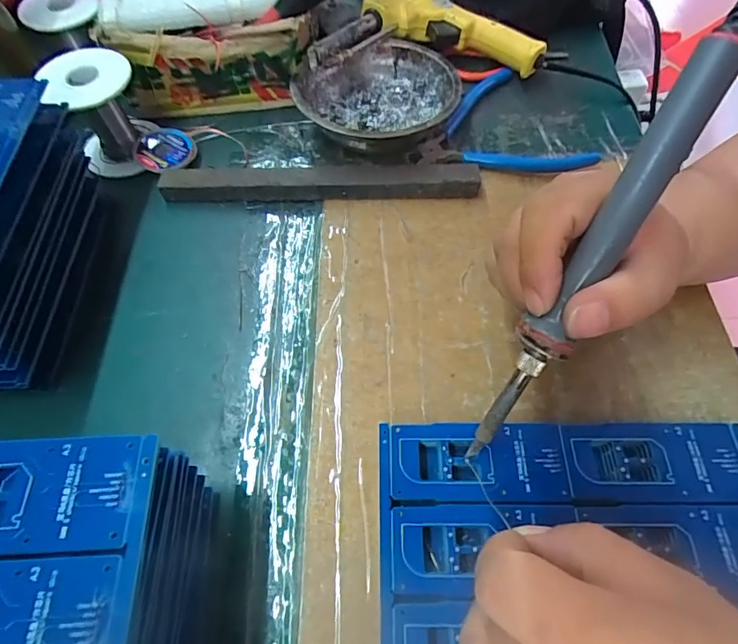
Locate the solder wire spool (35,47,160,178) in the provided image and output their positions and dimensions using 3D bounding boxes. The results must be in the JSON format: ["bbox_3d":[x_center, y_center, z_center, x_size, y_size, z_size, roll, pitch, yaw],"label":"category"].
[{"bbox_3d":[-0.203,-0.161,0.352,0.062,0.070,0.062,-1,62,1],"label":"solder wire spool"}]

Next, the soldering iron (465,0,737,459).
[{"bbox_3d":[0.096,-0.027,0.195,0.020,0.013,0.215,31,108,17],"label":"soldering iron"}]

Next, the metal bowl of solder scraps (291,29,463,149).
[{"bbox_3d":[0.010,-0.174,0.364,0.126,0.044,0.122,-1,62,1],"label":"metal bowl of solder scraps"}]

